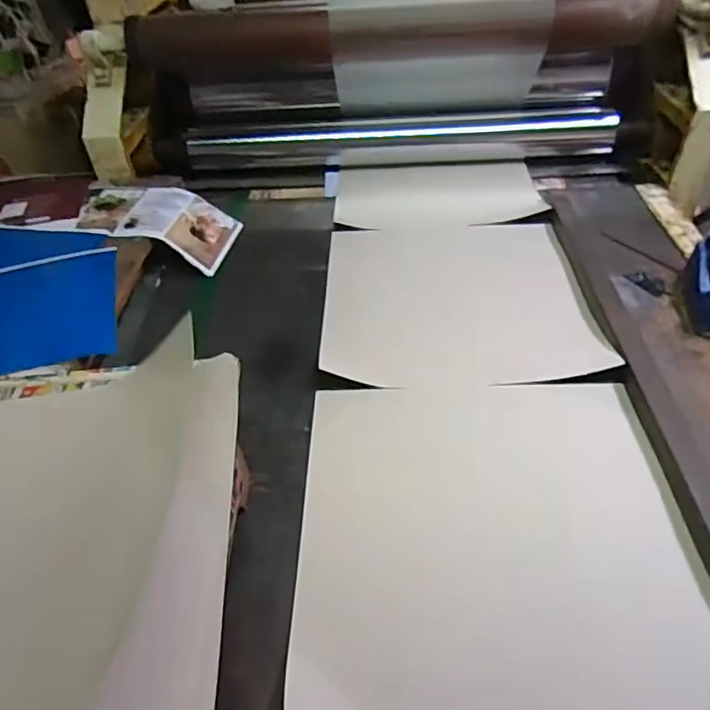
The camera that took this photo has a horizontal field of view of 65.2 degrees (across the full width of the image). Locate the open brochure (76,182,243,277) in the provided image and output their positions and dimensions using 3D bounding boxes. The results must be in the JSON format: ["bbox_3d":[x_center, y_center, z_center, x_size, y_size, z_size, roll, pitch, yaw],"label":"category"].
[{"bbox_3d":[-0.411,-0.261,1.137,0.312,0.093,0.195,5,44,11],"label":"open brochure"}]

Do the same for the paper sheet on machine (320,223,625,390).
[{"bbox_3d":[0.166,-0.102,0.980,0.435,0.039,0.470,-3,43,3],"label":"paper sheet on machine"}]

